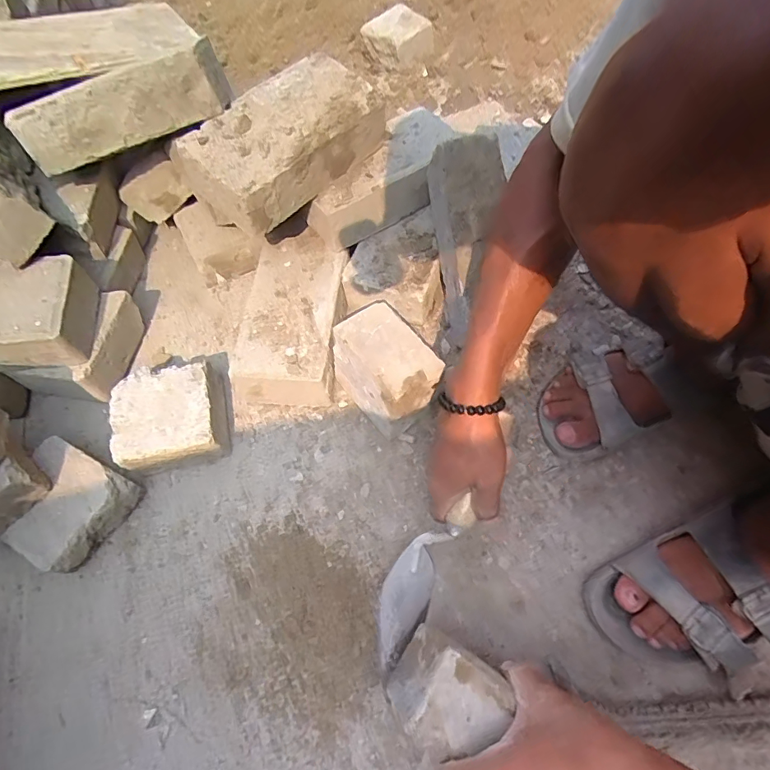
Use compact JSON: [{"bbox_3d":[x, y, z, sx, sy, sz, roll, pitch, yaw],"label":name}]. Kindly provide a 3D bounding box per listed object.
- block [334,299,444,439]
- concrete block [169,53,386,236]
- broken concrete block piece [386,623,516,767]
[{"bbox_3d":[0.002,-0.016,0.508,0.077,0.098,0.108,-37,68,-14],"label":"block"},{"bbox_3d":[-0.115,-0.282,0.534,0.131,0.076,0.215,39,72,19],"label":"concrete block"},{"bbox_3d":[0.043,0.231,0.358,0.072,0.100,0.064,30,69,16],"label":"broken concrete block piece"}]

